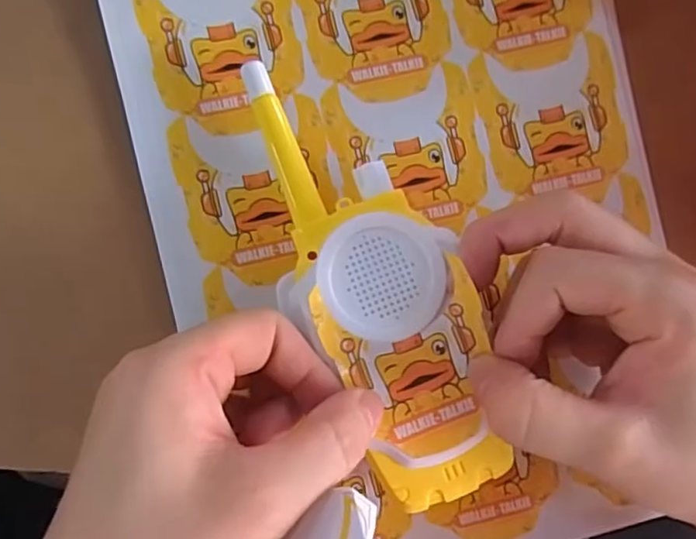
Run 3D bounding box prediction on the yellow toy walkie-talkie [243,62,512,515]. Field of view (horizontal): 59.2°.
[{"bbox_3d":[0.008,0.003,0.213,0.056,0.022,0.162,-25,85,-2],"label":"yellow toy walkie-talkie"}]

